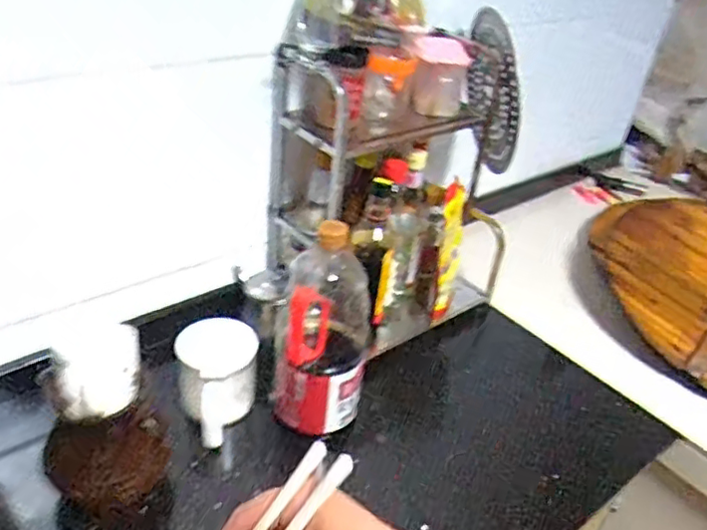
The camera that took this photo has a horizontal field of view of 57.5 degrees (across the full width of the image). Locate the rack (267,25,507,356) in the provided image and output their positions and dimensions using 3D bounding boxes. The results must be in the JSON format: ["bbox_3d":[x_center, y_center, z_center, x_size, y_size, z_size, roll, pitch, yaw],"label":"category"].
[{"bbox_3d":[0.071,-0.123,0.980,0.360,0.421,0.163,-11,38,-25],"label":"rack"}]

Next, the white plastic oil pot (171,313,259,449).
[{"bbox_3d":[-0.174,0.150,0.842,0.100,0.107,0.132,-1,35,-13],"label":"white plastic oil pot"}]

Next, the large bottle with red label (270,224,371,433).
[{"bbox_3d":[-0.041,0.073,0.804,0.109,0.260,0.125,4,34,-4],"label":"large bottle with red label"}]

